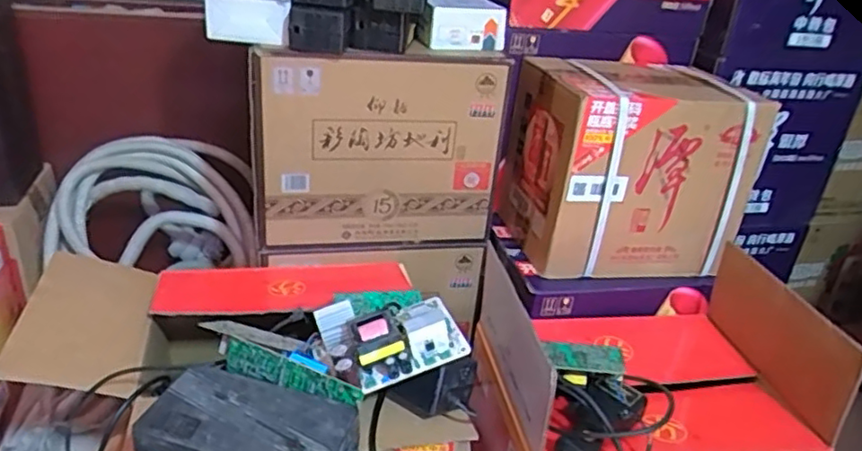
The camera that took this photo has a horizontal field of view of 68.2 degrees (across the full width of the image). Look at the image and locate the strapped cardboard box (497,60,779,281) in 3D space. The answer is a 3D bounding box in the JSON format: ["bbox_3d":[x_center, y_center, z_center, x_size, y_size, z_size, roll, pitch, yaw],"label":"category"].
[{"bbox_3d":[0.312,-0.097,1.036,0.331,0.283,0.221,1,28,-9],"label":"strapped cardboard box"}]

